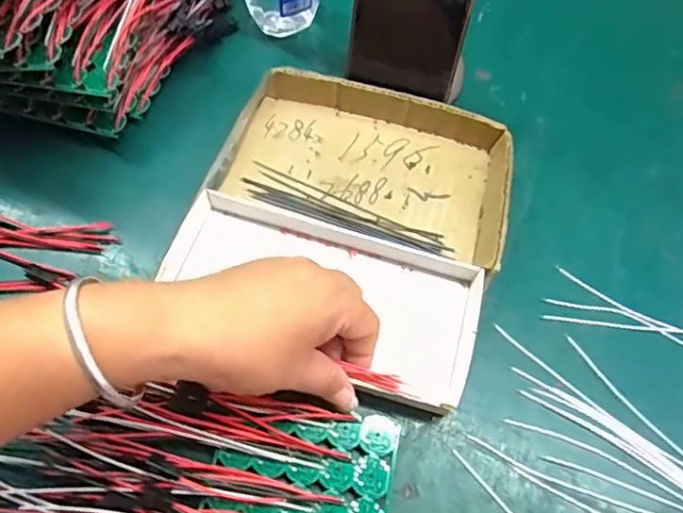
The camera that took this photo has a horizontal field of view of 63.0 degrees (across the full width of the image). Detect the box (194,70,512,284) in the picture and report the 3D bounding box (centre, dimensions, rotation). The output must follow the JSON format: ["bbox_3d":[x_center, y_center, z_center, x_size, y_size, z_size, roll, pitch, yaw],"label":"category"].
[{"bbox_3d":[0.020,-0.064,0.386,0.191,0.028,0.109,18,63,5],"label":"box"}]

